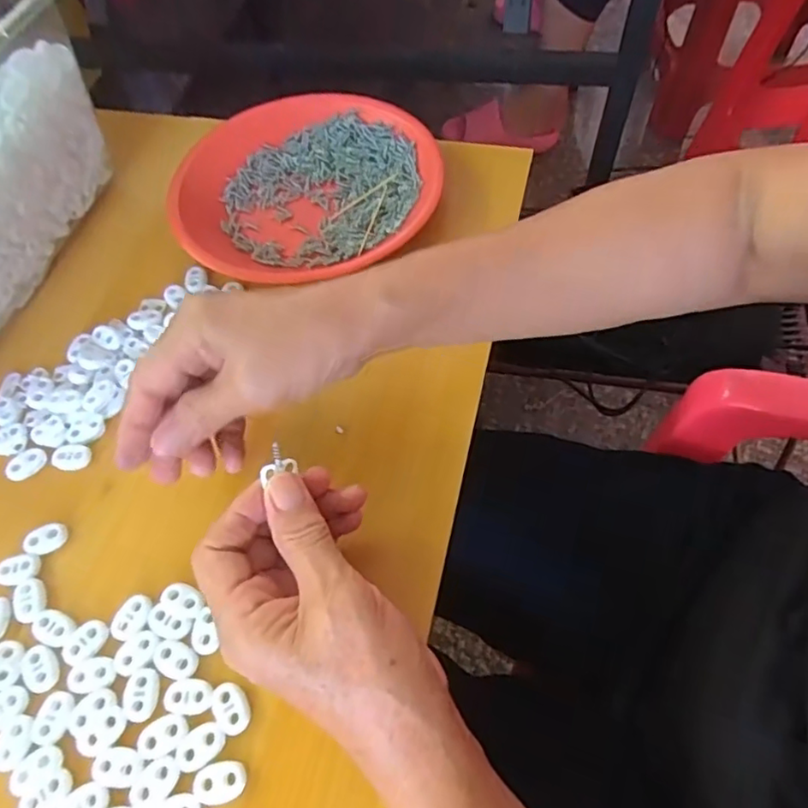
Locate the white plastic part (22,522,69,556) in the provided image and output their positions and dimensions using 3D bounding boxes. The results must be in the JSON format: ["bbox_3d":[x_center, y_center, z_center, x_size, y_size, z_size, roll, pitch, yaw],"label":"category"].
[{"bbox_3d":[-0.196,0.075,0.326,0.022,0.007,0.014,-24,60,-10],"label":"white plastic part"}]

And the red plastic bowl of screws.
[{"bbox_3d":[-0.073,-0.168,0.445,0.189,0.033,0.171,-15,59,-5],"label":"red plastic bowl of screws"}]

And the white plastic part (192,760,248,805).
[{"bbox_3d":[-0.082,0.166,0.261,0.024,0.004,0.015,-9,59,-1],"label":"white plastic part"}]

